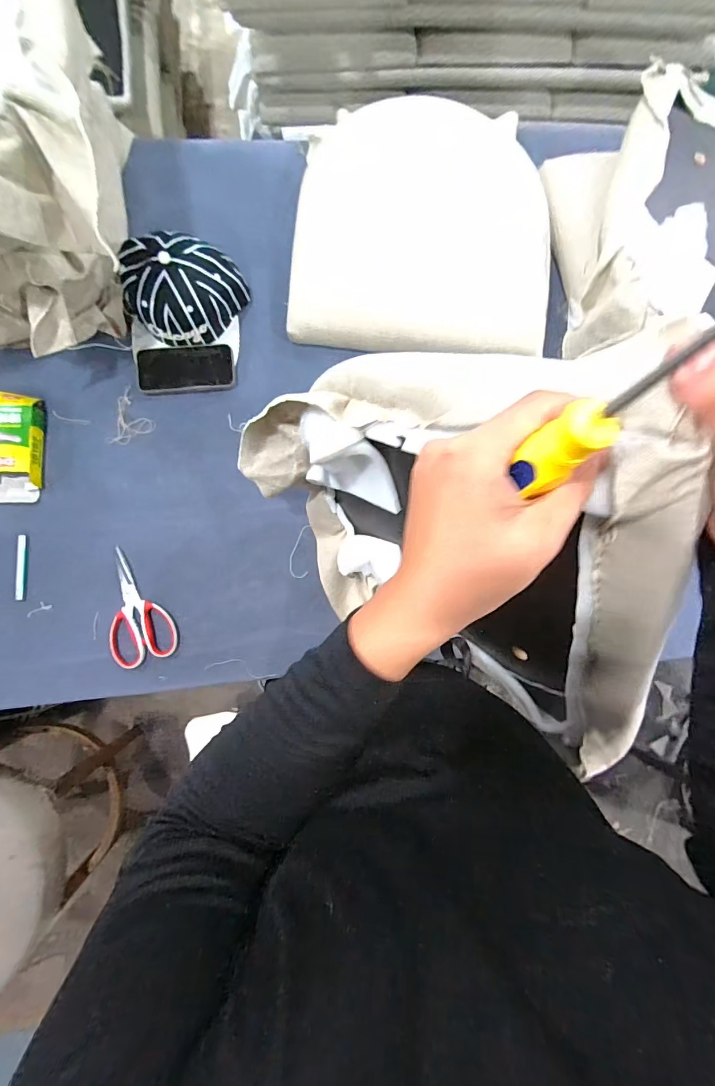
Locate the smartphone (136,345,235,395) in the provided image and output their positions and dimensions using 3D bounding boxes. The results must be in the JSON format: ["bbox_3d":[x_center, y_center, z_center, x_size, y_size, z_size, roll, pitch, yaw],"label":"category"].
[{"bbox_3d":[-0.300,-0.304,0.742,0.168,0.010,0.085,-7,84,-7],"label":"smartphone"}]

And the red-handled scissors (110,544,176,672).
[{"bbox_3d":[-0.368,0.102,0.703,0.098,0.020,0.193,-18,86,-8],"label":"red-handled scissors"}]

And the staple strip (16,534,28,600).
[{"bbox_3d":[-0.541,0.039,0.686,0.015,0.009,0.104,-2,84,-5],"label":"staple strip"}]

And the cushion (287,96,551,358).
[{"bbox_3d":[0.125,-0.594,0.778,0.456,0.068,0.518,6,83,-5],"label":"cushion"}]

